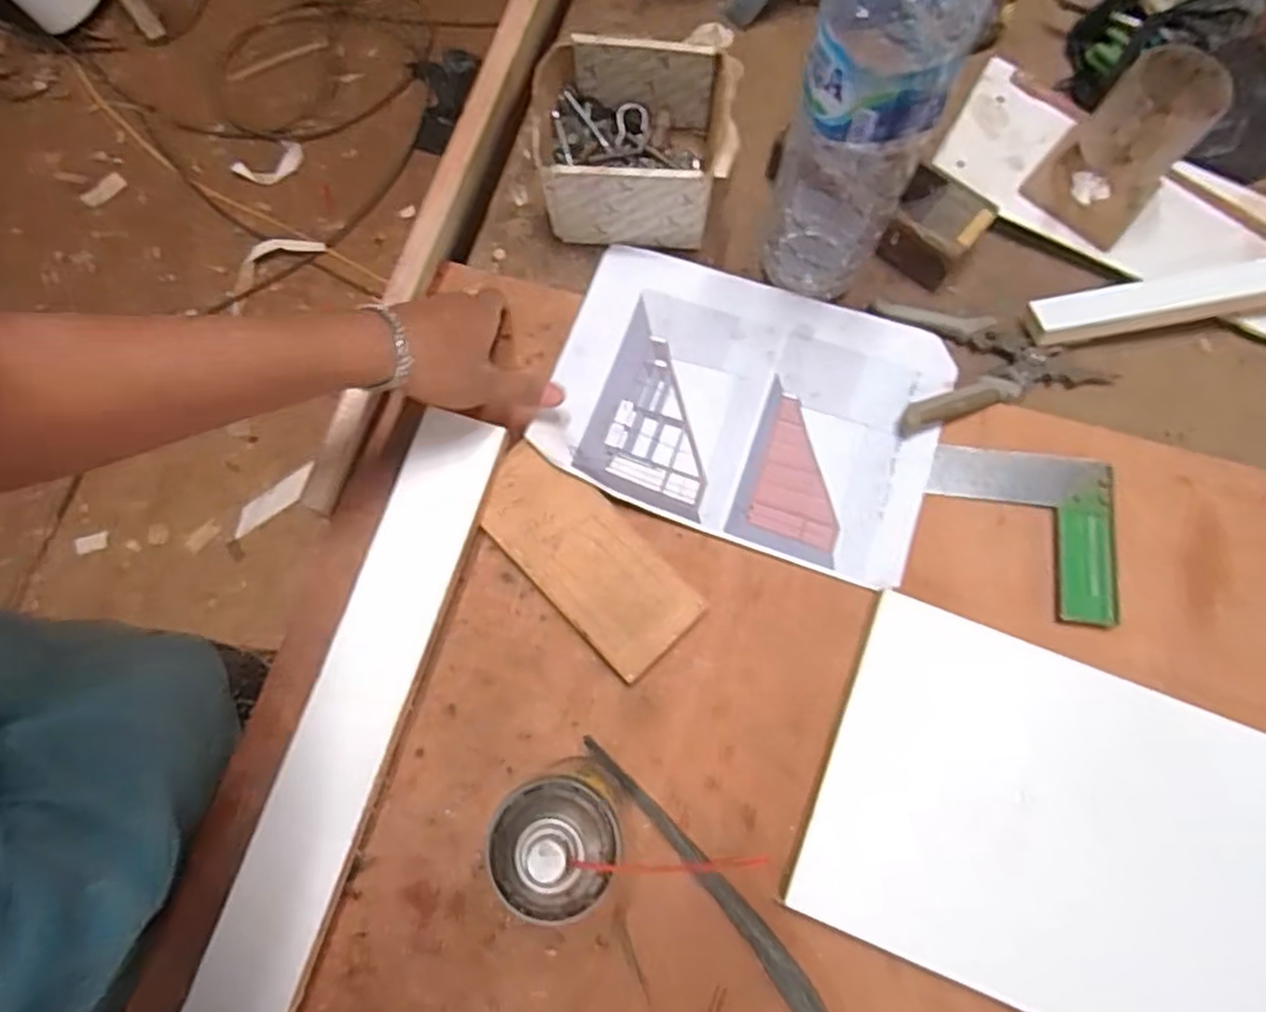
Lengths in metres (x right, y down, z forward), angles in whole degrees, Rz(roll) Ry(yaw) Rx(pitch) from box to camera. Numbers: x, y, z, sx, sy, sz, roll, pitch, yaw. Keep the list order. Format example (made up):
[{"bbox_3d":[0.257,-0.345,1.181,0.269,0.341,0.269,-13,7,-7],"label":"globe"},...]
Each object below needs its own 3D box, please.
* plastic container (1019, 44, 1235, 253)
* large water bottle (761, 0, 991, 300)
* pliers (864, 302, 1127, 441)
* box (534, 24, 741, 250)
[{"bbox_3d":[0.380,-0.282,0.561,0.085,0.107,0.084,40,79,12],"label":"plastic container"},{"bbox_3d":[0.142,-0.249,0.453,0.088,0.304,0.085,15,75,7],"label":"large water bottle"},{"bbox_3d":[0.273,-0.130,0.567,0.175,0.034,0.115,-16,74,-3],"label":"pliers"},{"bbox_3d":[0.000,-0.290,0.585,0.150,0.084,0.126,2,74,3],"label":"box"}]

